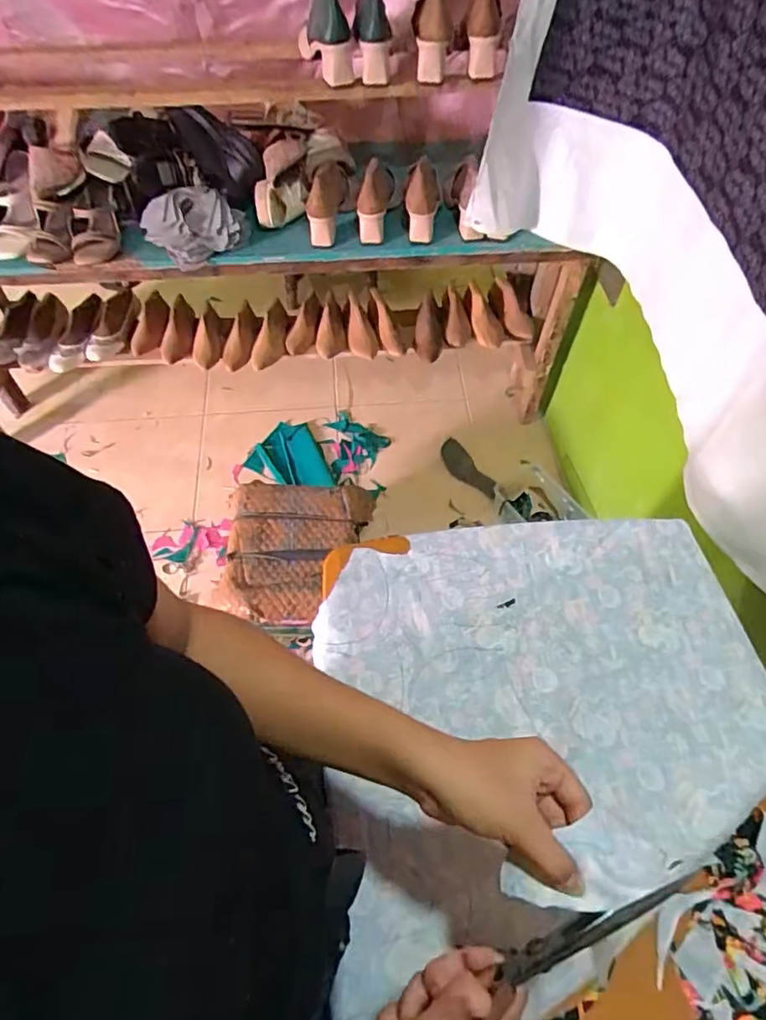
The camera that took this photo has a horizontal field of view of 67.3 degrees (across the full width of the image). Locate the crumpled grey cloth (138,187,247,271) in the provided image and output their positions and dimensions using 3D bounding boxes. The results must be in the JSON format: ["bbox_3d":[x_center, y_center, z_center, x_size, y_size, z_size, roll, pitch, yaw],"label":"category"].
[{"bbox_3d":[-0.381,-0.582,1.166,0.193,0.053,0.191,-29,63,-17],"label":"crumpled grey cloth"}]

